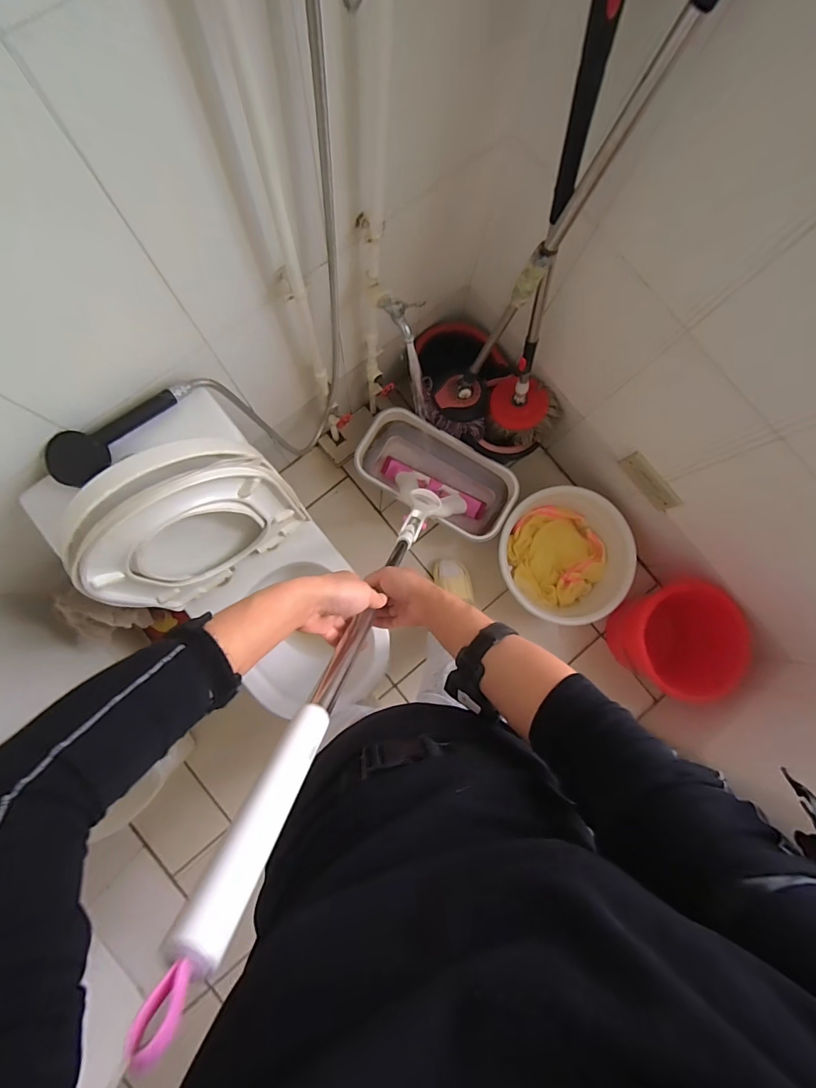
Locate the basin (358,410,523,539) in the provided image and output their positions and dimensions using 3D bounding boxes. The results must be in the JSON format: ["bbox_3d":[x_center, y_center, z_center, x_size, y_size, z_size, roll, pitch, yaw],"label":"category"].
[{"bbox_3d":[0.074,-0.189,1.267,0.450,0.145,0.221,30,82,0],"label":"basin"}]

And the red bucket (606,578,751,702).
[{"bbox_3d":[0.732,0.255,1.216,0.258,0.242,0.310,13,83,-3],"label":"red bucket"}]

